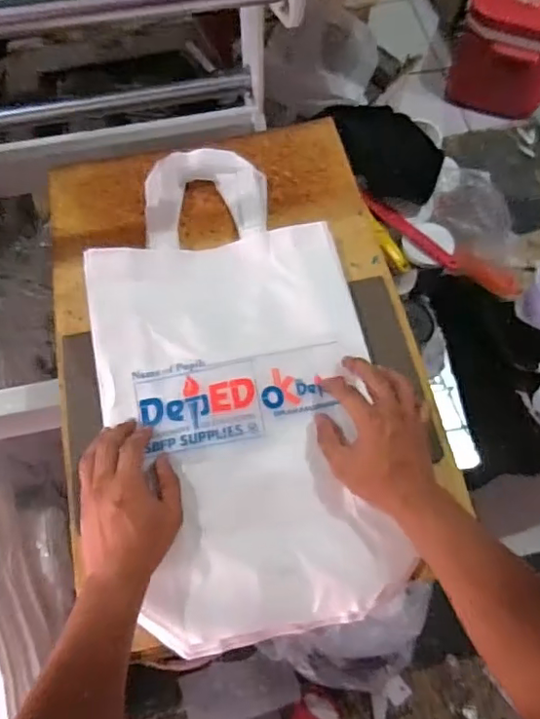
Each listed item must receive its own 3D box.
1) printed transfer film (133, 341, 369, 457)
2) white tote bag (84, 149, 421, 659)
[{"bbox_3d":[-0.030,0.040,0.606,0.218,0.012,0.092,-10,70,-5],"label":"printed transfer film"},{"bbox_3d":[-0.042,-0.003,0.624,0.279,0.038,0.553,-11,68,-5],"label":"white tote bag"}]

